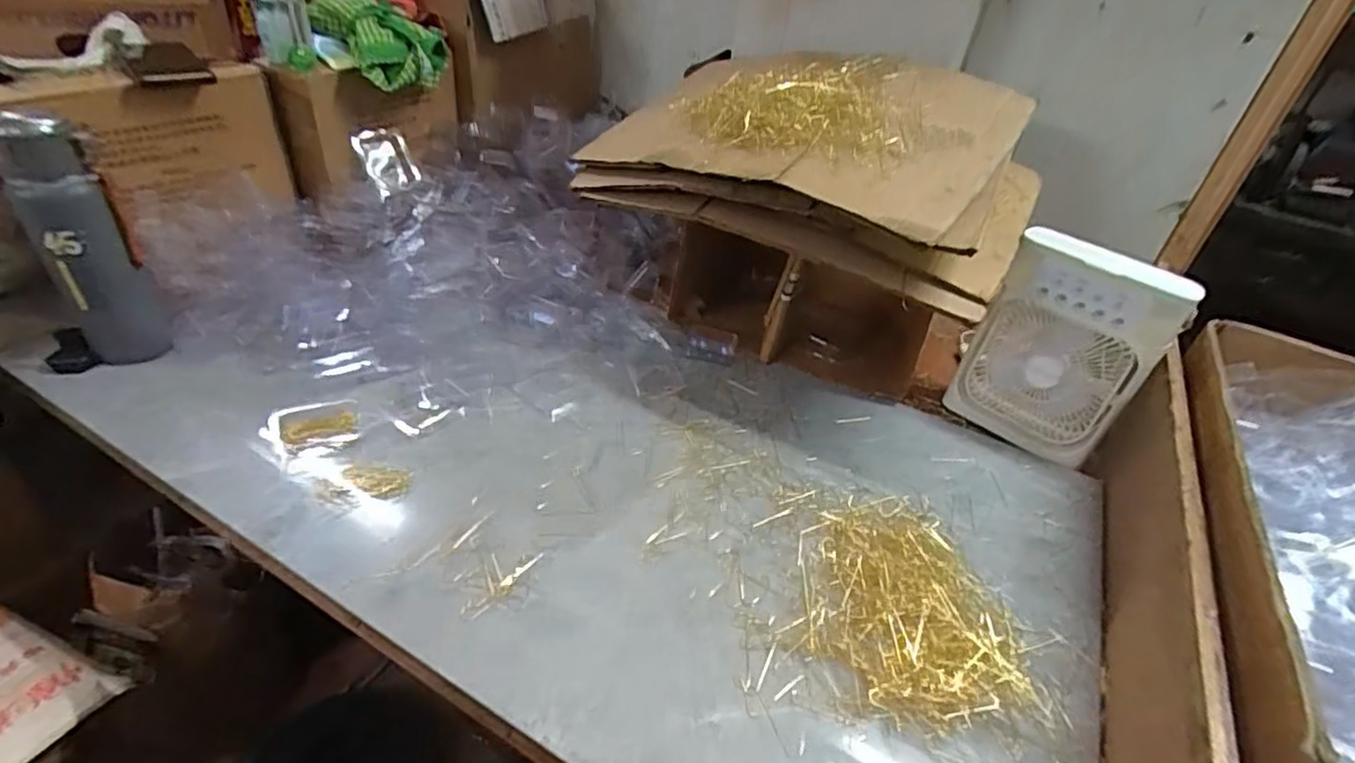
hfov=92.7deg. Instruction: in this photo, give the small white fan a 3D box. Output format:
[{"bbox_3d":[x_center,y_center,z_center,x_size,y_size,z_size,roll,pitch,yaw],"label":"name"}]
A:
[{"bbox_3d":[0.476,-0.042,0.810,0.197,0.242,0.068,33,45,29],"label":"small white fan"}]

